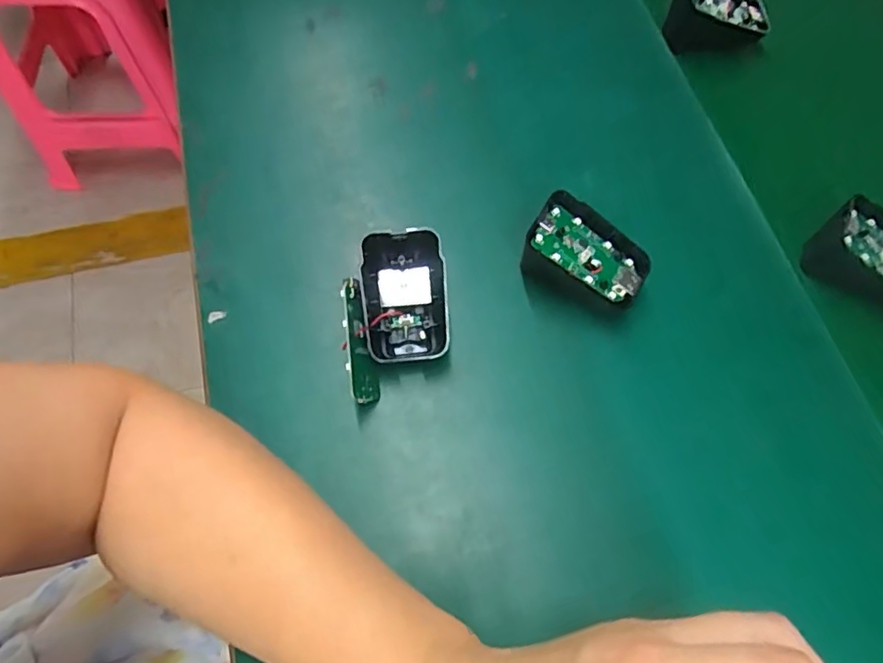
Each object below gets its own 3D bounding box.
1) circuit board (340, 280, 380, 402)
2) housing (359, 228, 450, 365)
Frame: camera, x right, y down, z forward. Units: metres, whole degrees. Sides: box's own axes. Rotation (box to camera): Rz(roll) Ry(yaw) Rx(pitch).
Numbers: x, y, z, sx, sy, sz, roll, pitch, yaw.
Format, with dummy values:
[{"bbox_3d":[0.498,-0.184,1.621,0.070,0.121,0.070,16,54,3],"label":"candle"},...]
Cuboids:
[{"bbox_3d":[-0.044,0.007,0.303,0.004,0.026,0.065,-10,95,24],"label":"circuit board"},{"bbox_3d":[-0.020,-0.018,0.316,0.044,0.020,0.069,-6,94,-9],"label":"housing"}]

